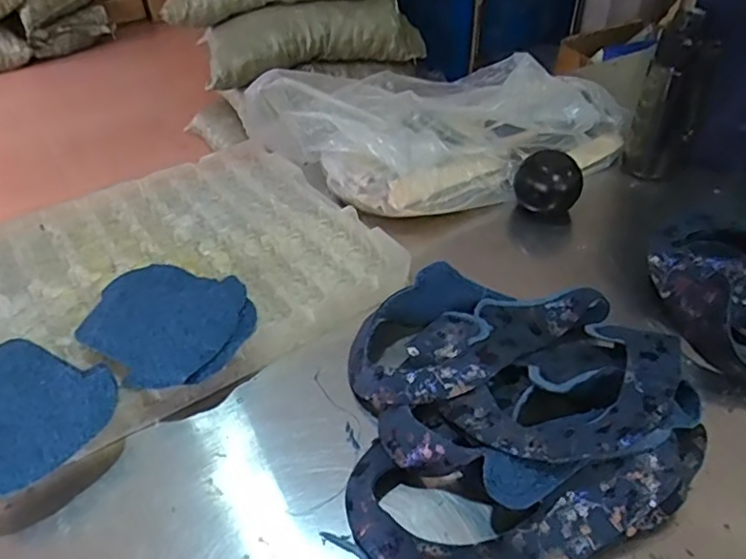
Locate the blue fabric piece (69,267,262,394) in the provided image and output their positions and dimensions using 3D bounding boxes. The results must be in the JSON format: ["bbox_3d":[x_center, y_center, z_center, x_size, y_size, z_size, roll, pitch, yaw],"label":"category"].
[{"bbox_3d":[-0.201,0.037,0.570,0.170,0.015,0.144,18,42,23],"label":"blue fabric piece"}]

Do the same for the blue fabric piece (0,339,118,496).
[{"bbox_3d":[-0.290,0.098,0.496,0.121,0.014,0.165,-24,45,-25],"label":"blue fabric piece"}]

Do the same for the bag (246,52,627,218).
[{"bbox_3d":[0.104,-0.232,0.831,0.492,0.107,0.298,-22,44,-23],"label":"bag"}]

